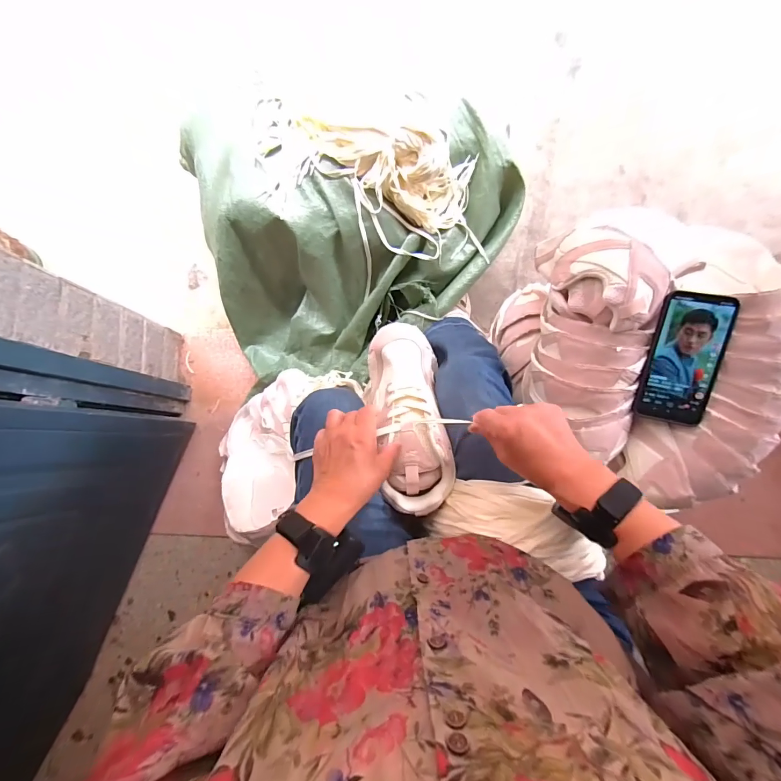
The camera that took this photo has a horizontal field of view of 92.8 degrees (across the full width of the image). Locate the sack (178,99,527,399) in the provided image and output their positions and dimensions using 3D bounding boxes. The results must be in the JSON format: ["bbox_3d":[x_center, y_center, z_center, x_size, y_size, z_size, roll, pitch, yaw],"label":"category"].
[{"bbox_3d":[-0.077,-0.297,0.796,0.677,0.267,0.491,-4,82,3],"label":"sack"}]

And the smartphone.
[{"bbox_3d":[0.376,-0.039,0.474,0.081,0.008,0.162,11,101,14],"label":"smartphone"}]

